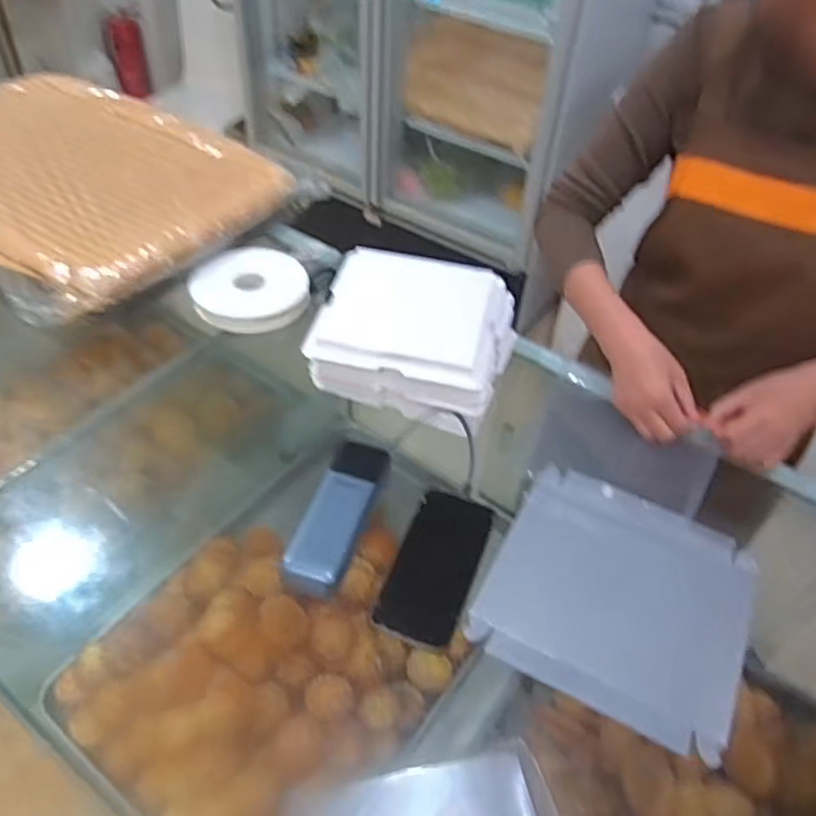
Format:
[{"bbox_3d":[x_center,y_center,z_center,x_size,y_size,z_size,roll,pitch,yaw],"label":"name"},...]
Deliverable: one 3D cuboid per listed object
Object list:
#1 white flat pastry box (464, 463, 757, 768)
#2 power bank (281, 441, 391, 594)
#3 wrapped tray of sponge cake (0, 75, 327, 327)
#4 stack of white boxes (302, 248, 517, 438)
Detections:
[{"bbox_3d":[0.196,0.175,0.642,0.225,0.041,0.213,22,49,16],"label":"white flat pastry box"},{"bbox_3d":[-0.065,0.099,0.642,0.053,0.021,0.161,15,47,10],"label":"power bank"},{"bbox_3d":[-0.501,-0.339,0.988,0.577,0.045,0.448,27,50,20],"label":"wrapped tray of sponge cake"},{"bbox_3d":[0.009,-0.087,0.801,0.214,0.085,0.189,15,47,10],"label":"stack of white boxes"}]

